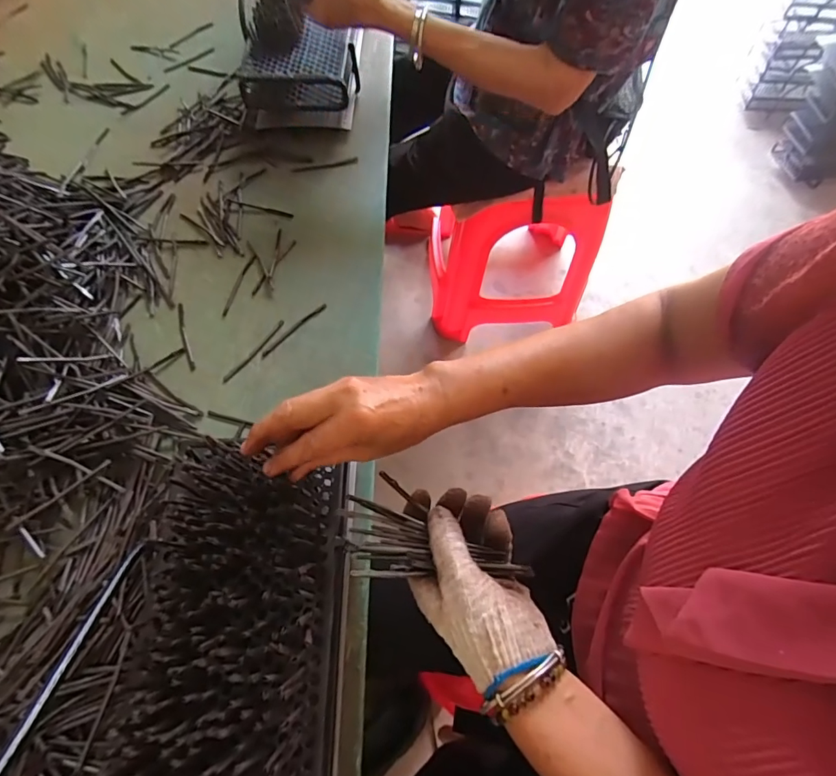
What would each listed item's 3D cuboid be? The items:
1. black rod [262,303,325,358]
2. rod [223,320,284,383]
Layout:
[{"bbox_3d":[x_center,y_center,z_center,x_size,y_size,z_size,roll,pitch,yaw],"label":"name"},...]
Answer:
[{"bbox_3d":[-0.147,-0.069,0.544,0.097,0.004,0.008,-42,71,-18],"label":"black rod"},{"bbox_3d":[-0.190,-0.043,0.533,0.009,0.004,0.098,32,68,15],"label":"rod"}]

